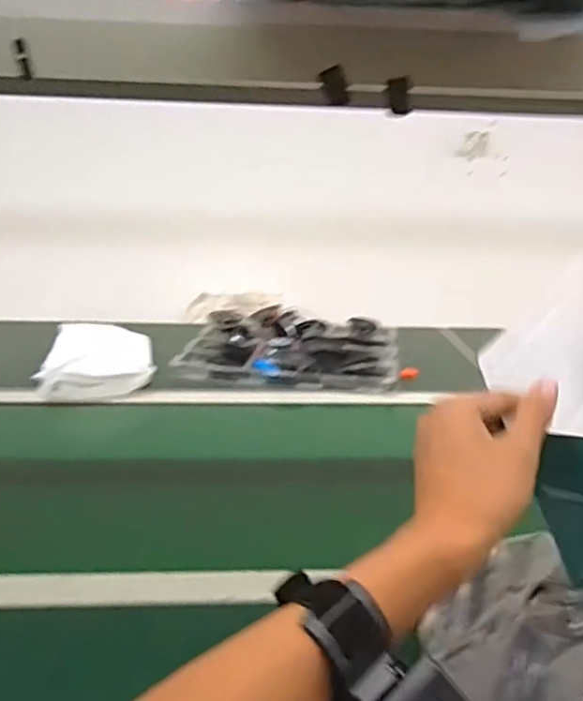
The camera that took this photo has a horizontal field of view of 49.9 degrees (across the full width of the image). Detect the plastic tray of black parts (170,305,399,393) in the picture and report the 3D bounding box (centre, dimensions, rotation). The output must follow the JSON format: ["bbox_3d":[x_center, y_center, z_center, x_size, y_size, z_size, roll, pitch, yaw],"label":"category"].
[{"bbox_3d":[0.002,-0.012,1.205,0.398,0.047,0.338,3,20,5],"label":"plastic tray of black parts"}]

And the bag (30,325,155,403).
[{"bbox_3d":[-0.350,0.003,1.125,0.186,0.057,0.286,-4,20,-16],"label":"bag"}]

